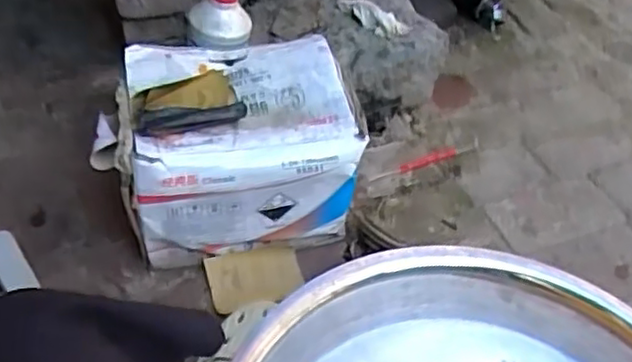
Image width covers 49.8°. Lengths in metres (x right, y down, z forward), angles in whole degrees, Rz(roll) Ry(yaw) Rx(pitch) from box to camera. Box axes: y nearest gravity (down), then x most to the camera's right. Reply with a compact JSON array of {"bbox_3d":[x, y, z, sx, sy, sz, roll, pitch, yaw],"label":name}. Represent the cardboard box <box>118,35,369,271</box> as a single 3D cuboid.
[{"bbox_3d":[-0.119,-0.046,1.007,0.319,0.257,0.212,-10,48,-15],"label":"cardboard box"}]

